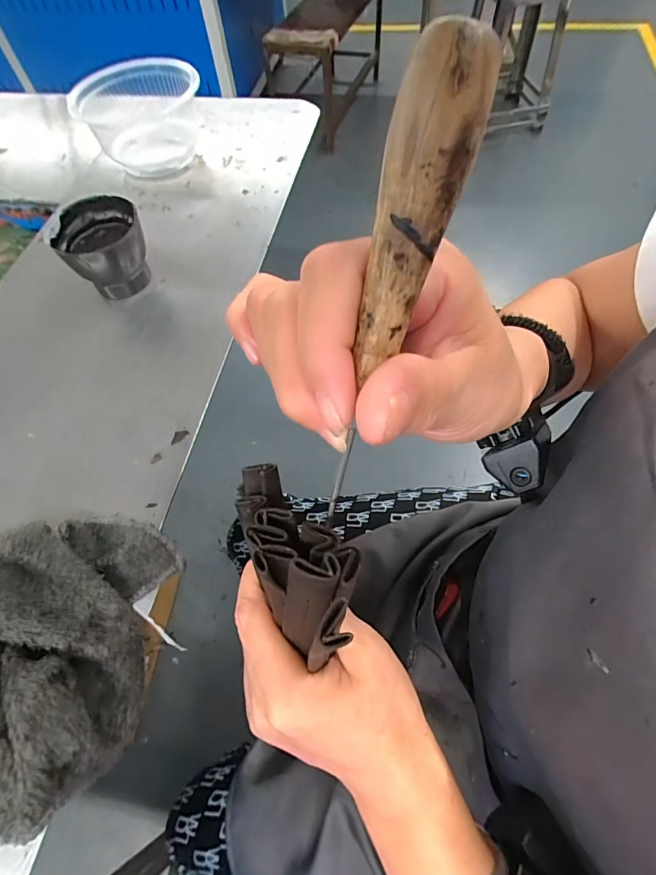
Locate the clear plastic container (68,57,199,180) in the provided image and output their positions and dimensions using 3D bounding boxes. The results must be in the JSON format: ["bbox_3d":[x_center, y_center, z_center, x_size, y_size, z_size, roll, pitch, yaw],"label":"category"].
[{"bbox_3d":[-0.182,-0.317,0.418,0.110,0.063,0.110,-1,61,2],"label":"clear plastic container"}]

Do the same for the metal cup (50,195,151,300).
[{"bbox_3d":[-0.167,-0.143,0.328,0.059,0.052,0.059,-1,61,2],"label":"metal cup"}]

